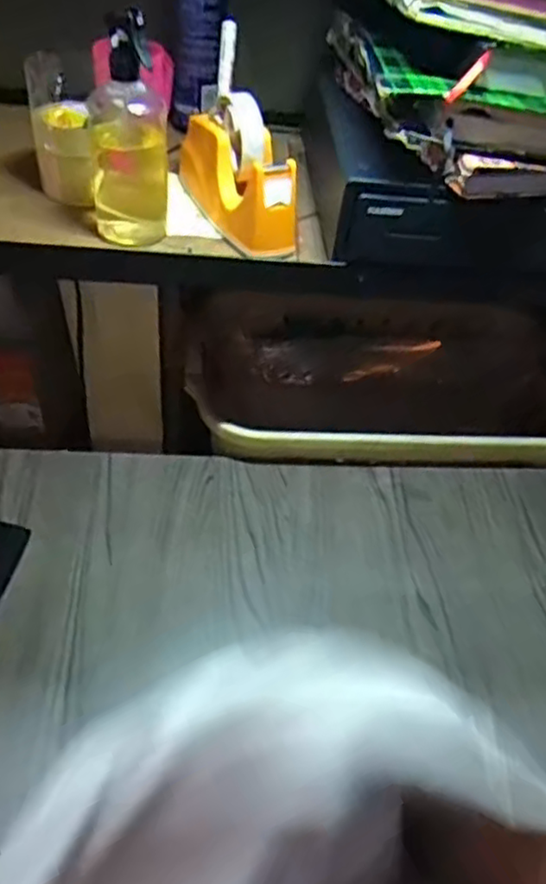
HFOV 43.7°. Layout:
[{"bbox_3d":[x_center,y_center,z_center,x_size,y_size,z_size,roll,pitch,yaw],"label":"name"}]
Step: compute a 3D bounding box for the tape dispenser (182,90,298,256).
[{"bbox_3d":[-0.040,-0.302,0.696,0.071,0.138,0.215,-11,48,-18],"label":"tape dispenser"}]

